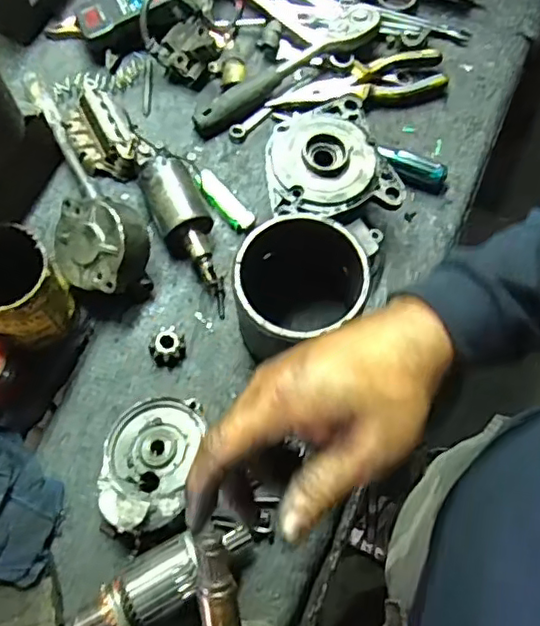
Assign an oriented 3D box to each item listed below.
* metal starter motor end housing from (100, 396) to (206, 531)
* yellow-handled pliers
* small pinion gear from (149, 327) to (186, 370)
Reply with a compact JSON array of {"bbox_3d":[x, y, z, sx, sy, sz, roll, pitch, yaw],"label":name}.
[{"bbox_3d":[-0.099,0.125,0.510,0.082,0.041,0.112,12,68,4],"label":"metal starter motor end housing"},{"bbox_3d":[0.099,-0.253,0.665,0.189,0.016,0.050,-11,68,-5],"label":"yellow-handled pliers"},{"bbox_3d":[-0.093,0.032,0.561,0.030,0.019,0.036,23,69,9],"label":"small pinion gear"}]

